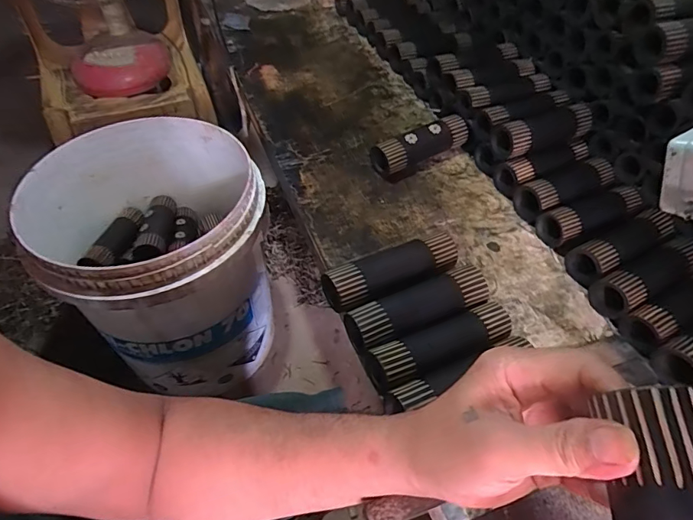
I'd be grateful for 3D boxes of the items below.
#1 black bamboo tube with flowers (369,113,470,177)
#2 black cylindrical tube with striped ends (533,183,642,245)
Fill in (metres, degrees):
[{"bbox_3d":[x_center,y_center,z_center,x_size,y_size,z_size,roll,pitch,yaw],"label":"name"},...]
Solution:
[{"bbox_3d":[0.130,-0.200,0.784,0.183,0.056,0.058,-24,56,-22],"label":"black bamboo tube with flowers"},{"bbox_3d":[0.383,-0.069,0.710,0.181,0.041,0.055,-19,54,-19],"label":"black cylindrical tube with striped ends"}]

